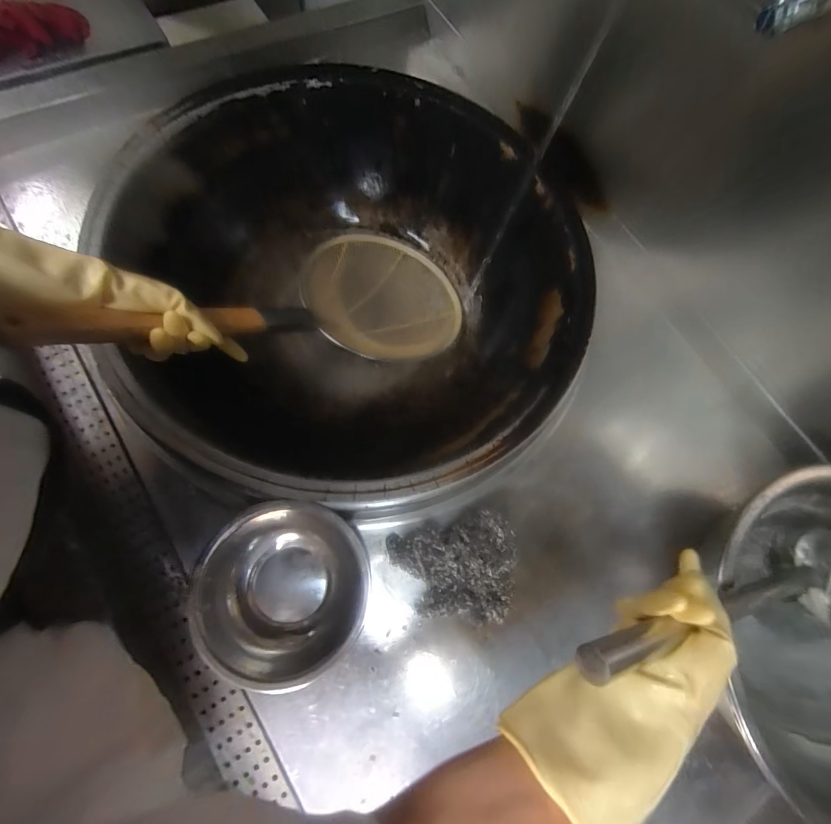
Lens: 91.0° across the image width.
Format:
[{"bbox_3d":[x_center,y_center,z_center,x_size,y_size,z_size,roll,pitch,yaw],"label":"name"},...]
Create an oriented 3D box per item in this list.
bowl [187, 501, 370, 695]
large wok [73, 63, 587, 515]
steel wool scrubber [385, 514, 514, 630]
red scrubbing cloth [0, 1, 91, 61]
[{"bbox_3d":[-0.149,0.203,0.473,0.183,0.067,0.188,2,73,-7],"label":"bowl"},{"bbox_3d":[-0.069,-0.193,0.663,0.647,0.226,0.663,2,73,-7],"label":"large wok"},{"bbox_3d":[0.051,0.195,0.505,0.158,0.042,0.128,-5,74,-9],"label":"steel wool scrubber"},{"bbox_3d":[-0.554,-0.539,0.575,0.157,0.046,0.039,-28,79,-15],"label":"red scrubbing cloth"}]

